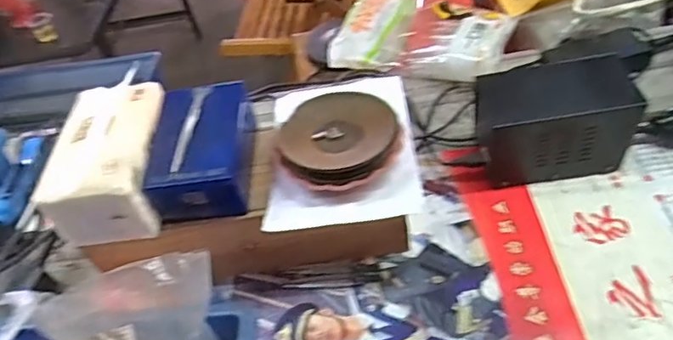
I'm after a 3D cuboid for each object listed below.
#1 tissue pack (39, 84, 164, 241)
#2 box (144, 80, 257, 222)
[{"bbox_3d":[-0.233,-0.013,0.588,0.096,0.085,0.158,-8,46,5],"label":"tissue pack"},{"bbox_3d":[-0.138,-0.022,0.593,0.092,0.070,0.140,-7,46,6],"label":"box"}]

